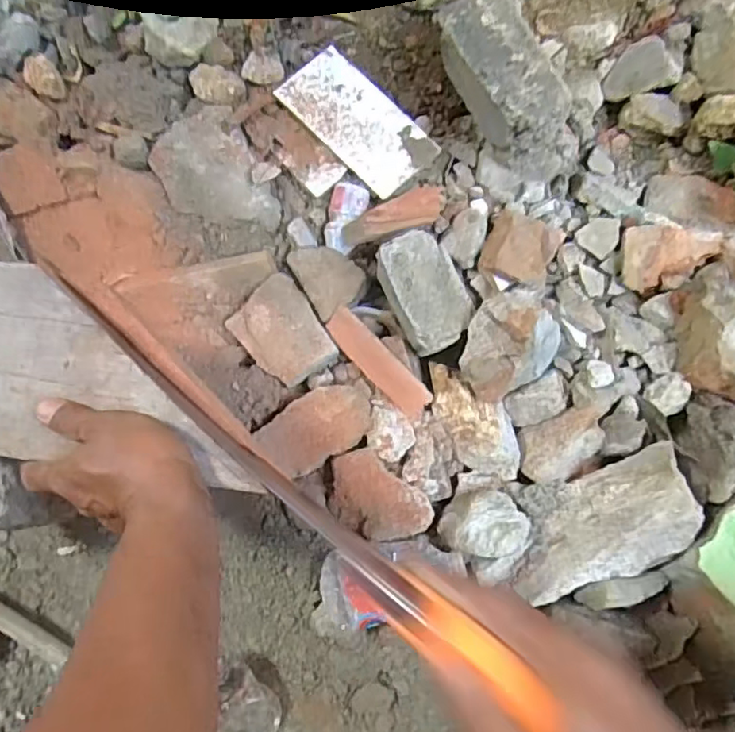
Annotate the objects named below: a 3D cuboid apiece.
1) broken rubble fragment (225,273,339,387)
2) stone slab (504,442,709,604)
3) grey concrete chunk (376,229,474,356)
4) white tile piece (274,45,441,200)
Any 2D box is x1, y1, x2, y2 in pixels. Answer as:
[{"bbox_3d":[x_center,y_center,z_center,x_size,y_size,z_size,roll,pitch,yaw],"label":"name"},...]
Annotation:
[{"bbox_3d":[-0.088,-0.033,0.629,0.078,0.018,0.104,-35,83,3],"label":"broken rubble fragment"},{"bbox_3d":[0.223,0.150,0.583,0.170,0.053,0.099,-16,84,5],"label":"stone slab"},{"bbox_3d":[0.059,-0.074,0.606,0.074,0.046,0.116,-27,84,2],"label":"grey concrete chunk"},{"bbox_3d":[-0.011,-0.266,0.666,0.087,0.005,0.175,-41,79,-9],"label":"white tile piece"}]

